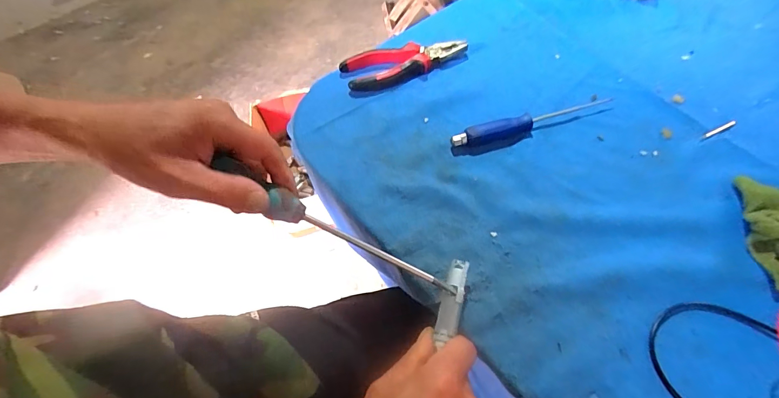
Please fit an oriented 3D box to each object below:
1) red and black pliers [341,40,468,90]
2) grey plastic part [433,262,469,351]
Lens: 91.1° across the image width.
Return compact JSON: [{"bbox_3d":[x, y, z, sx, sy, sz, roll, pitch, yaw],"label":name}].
[{"bbox_3d":[0.021,-0.177,0.490,0.158,0.016,0.059,-18,59,-7],"label":"red and black pliers"},{"bbox_3d":[0.053,0.087,0.322,0.018,0.017,0.069,14,73,12],"label":"grey plastic part"}]

